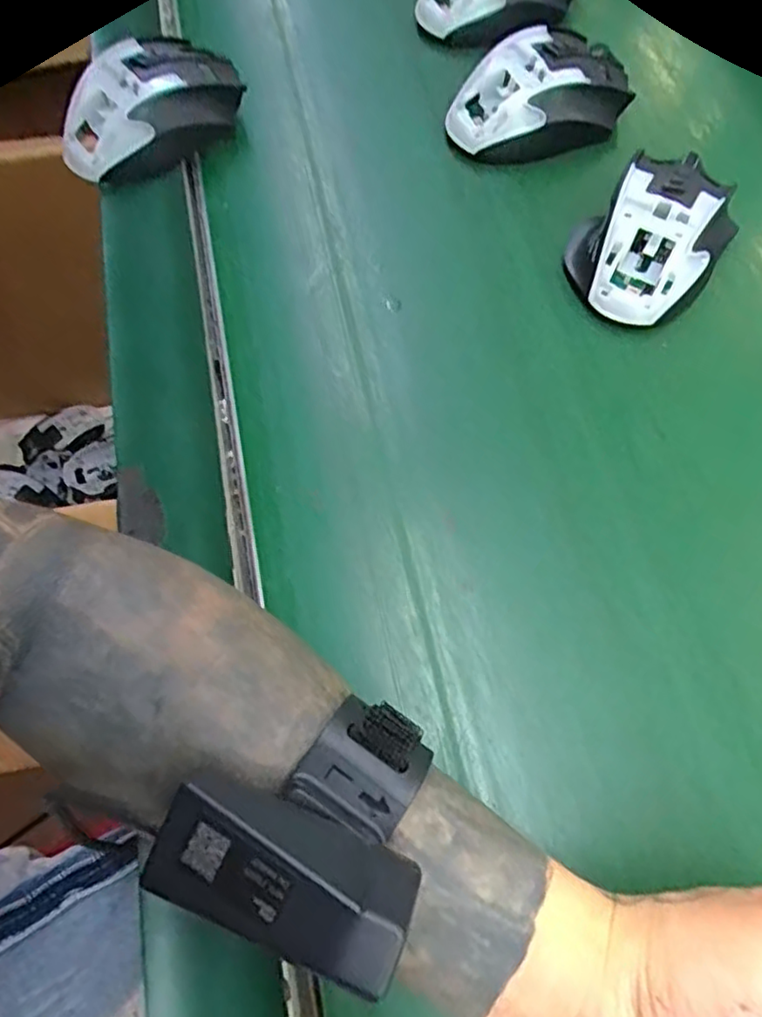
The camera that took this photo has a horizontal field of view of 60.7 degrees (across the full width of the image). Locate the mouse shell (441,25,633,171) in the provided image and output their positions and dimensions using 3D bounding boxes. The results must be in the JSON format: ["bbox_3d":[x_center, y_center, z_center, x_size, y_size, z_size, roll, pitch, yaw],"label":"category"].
[{"bbox_3d":[0.097,-0.259,0.404,0.116,0.038,0.070,-18,68,-6],"label":"mouse shell"}]

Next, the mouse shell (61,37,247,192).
[{"bbox_3d":[-0.141,-0.245,0.397,0.060,0.046,0.109,32,72,13],"label":"mouse shell"}]

